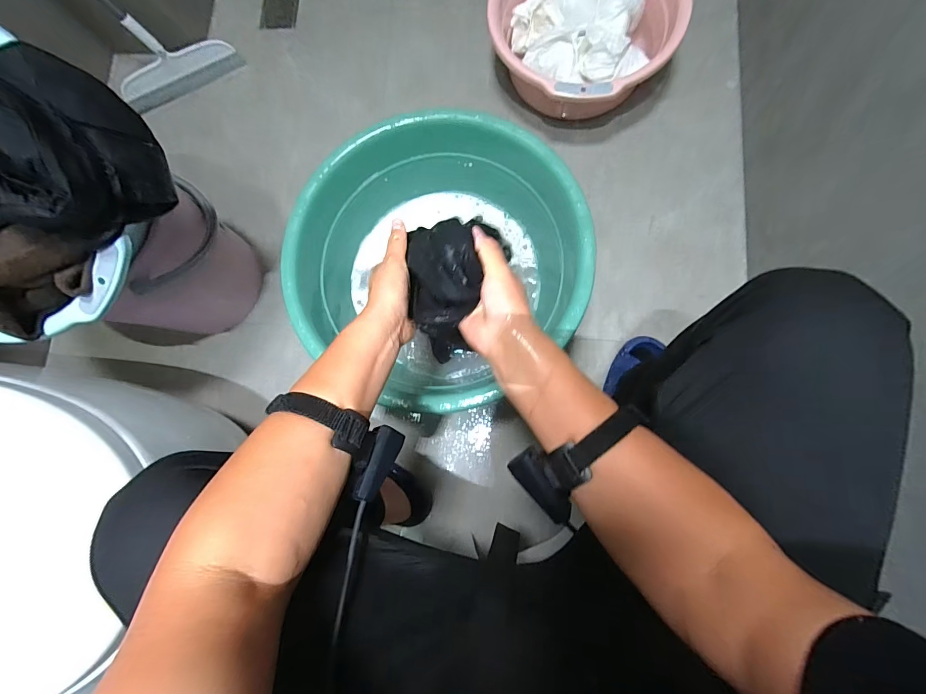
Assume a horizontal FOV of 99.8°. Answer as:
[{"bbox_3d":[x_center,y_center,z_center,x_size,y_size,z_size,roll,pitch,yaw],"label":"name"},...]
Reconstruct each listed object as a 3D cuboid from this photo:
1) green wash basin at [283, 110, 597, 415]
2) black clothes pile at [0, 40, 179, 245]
[{"bbox_3d":[-0.043,-0.154,0.742,0.496,0.198,0.477,-1,83,5],"label":"green wash basin"},{"bbox_3d":[-0.481,-0.221,0.405,0.200,0.187,0.194,-4,83,5],"label":"black clothes pile"}]

